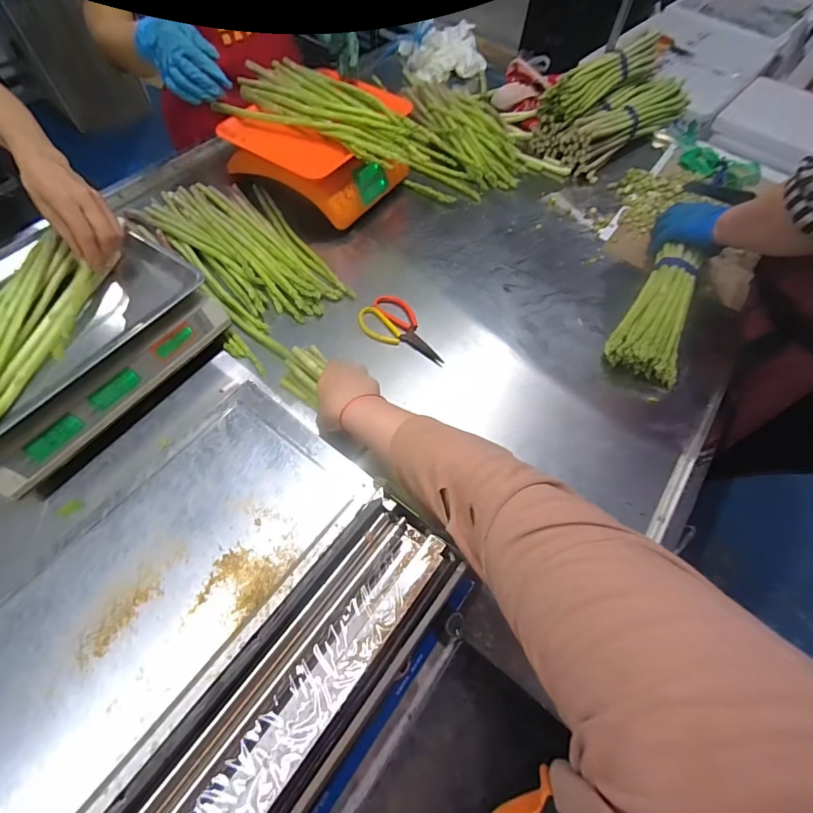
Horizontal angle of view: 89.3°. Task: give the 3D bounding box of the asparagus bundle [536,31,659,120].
[{"bbox_3d":[0.437,-0.717,0.898,0.352,0.072,0.086,-36,68,-20],"label":"asparagus bundle"}]

